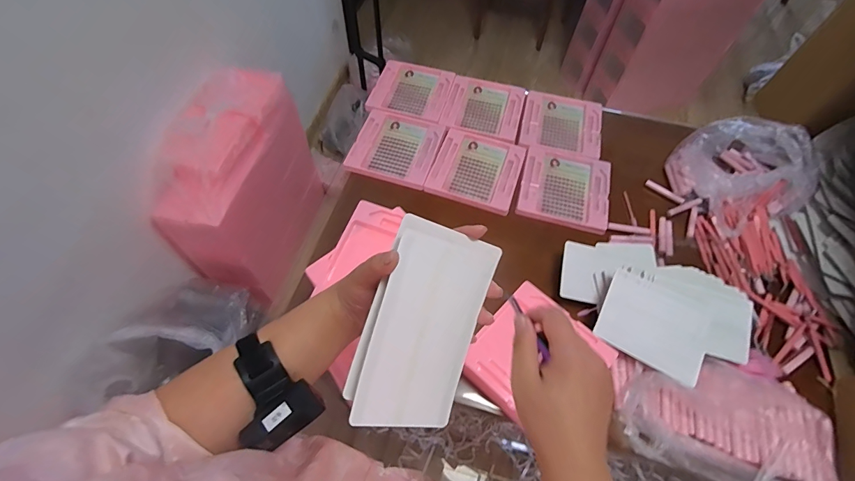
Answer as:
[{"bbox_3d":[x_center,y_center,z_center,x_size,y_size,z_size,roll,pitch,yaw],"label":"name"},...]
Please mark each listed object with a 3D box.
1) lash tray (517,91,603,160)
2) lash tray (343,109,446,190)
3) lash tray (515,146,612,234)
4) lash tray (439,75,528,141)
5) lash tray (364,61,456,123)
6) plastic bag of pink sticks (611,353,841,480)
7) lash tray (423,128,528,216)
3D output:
[{"bbox_3d":[0.332,-0.291,0.997,0.190,0.013,0.206,13,60,6],"label":"lash tray"},{"bbox_3d":[-0.068,-0.218,0.930,0.186,0.016,0.196,15,60,8],"label":"lash tray"},{"bbox_3d":[0.303,-0.117,0.887,0.190,0.015,0.209,15,60,7],"label":"lash tray"},{"bbox_3d":[0.145,-0.336,1.021,0.188,0.029,0.198,14,60,7],"label":"lash tray"},{"bbox_3d":[-0.039,-0.384,1.039,0.188,0.021,0.194,13,60,6],"label":"lash tray"},{"bbox_3d":[0.445,0.284,0.620,0.296,0.062,0.204,18,61,9],"label":"plastic bag of pink sticks"},{"bbox_3d":[0.113,-0.163,0.910,0.189,0.019,0.197,18,61,10],"label":"lash tray"}]

